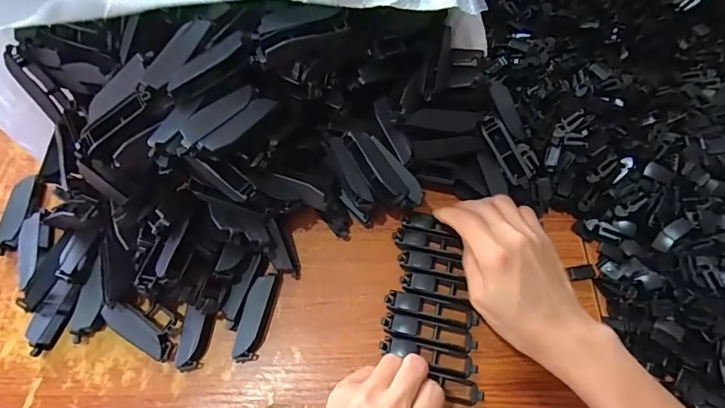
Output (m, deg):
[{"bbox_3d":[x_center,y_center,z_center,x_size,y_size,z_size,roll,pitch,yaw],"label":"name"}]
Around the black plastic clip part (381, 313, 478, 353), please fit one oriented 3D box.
[{"bbox_3d":[0.055,0.104,0.345,0.078,0.011,0.018,13,66,6],"label":"black plastic clip part"}]

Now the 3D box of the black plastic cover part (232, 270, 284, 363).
[{"bbox_3d":[-0.086,0.091,0.350,0.021,0.016,0.074,10,66,4],"label":"black plastic cover part"}]

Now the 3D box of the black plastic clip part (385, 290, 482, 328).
[{"bbox_3d":[0.058,0.087,0.352,0.077,0.014,0.016,12,66,5],"label":"black plastic clip part"}]

